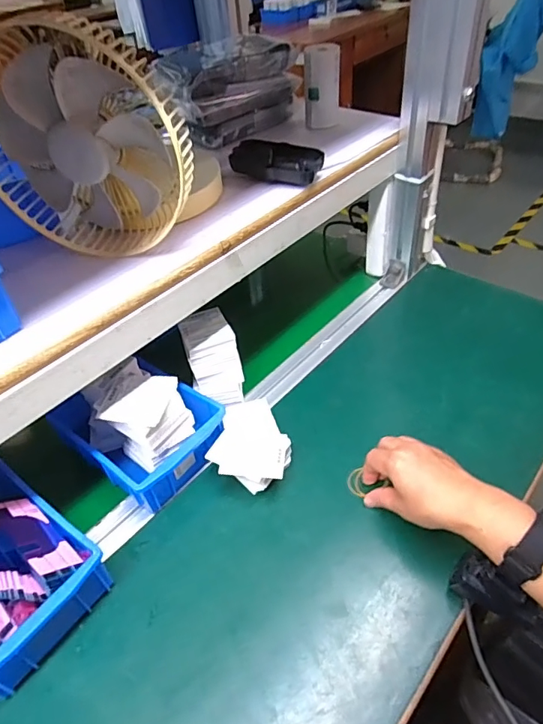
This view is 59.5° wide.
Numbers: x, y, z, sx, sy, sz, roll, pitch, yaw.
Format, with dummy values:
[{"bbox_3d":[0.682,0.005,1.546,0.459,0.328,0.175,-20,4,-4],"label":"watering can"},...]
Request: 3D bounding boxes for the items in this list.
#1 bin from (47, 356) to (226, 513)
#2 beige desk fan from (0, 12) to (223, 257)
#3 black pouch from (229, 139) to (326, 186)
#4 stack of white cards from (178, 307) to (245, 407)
[{"bbox_3d":[-0.152,0.063,0.546,0.160,0.112,0.129,27,53,29],"label":"bin"},{"bbox_3d":[-0.158,-0.221,0.463,0.193,0.183,0.150,3,45,10],"label":"beige desk fan"},{"bbox_3d":[0.007,-0.239,0.568,0.108,0.029,0.053,16,49,21],"label":"black pouch"},{"bbox_3d":[-0.072,-0.004,0.597,0.066,0.097,0.081,-14,45,-8],"label":"stack of white cards"}]

